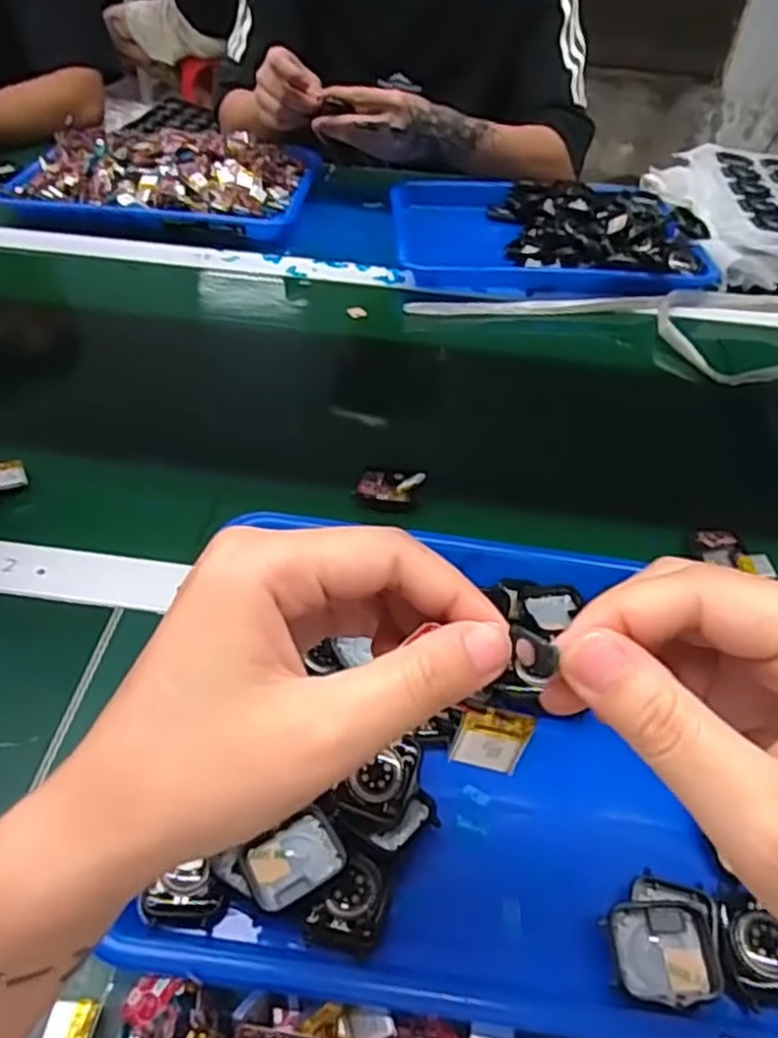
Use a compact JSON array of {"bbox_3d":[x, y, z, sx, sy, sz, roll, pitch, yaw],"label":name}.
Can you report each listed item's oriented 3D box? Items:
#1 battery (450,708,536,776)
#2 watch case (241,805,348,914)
[{"bbox_3d":[0.028,0.061,0.203,0.019,0.020,0.004,14,24,-5],"label":"battery"},{"bbox_3d":[-0.041,0.149,0.323,0.041,0.007,0.032,-22,50,-24],"label":"watch case"}]

